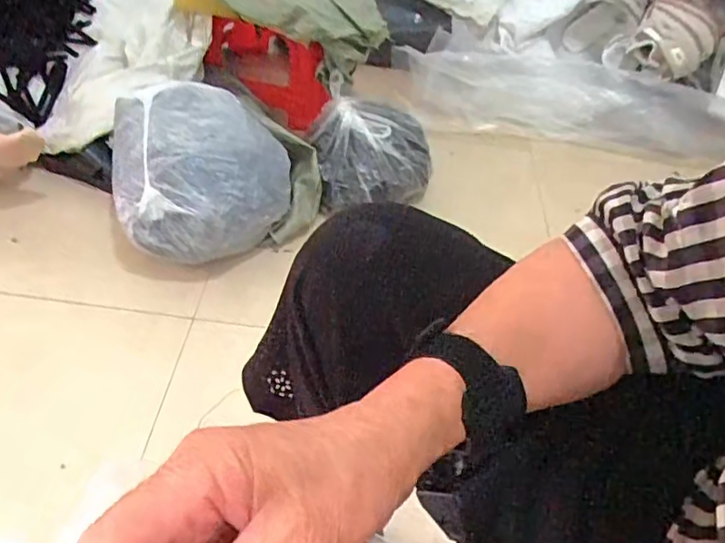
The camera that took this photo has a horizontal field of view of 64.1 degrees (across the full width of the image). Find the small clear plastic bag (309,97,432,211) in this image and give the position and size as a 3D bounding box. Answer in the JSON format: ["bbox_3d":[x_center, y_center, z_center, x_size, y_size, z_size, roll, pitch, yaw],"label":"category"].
[{"bbox_3d":[0.016,-0.212,1.046,0.216,0.133,0.174,7,45,-2],"label":"small clear plastic bag"}]

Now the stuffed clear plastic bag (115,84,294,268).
[{"bbox_3d":[-0.261,-0.162,0.935,0.280,0.163,0.253,0,45,-9],"label":"stuffed clear plastic bag"}]

